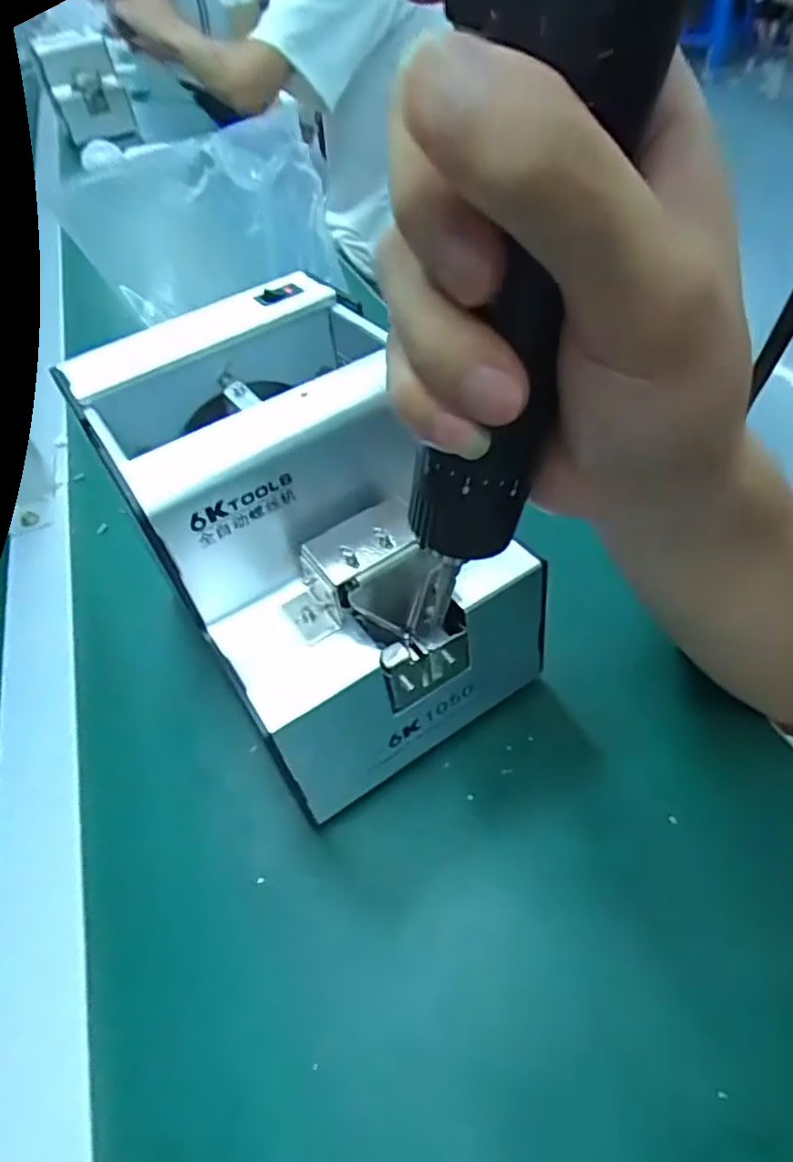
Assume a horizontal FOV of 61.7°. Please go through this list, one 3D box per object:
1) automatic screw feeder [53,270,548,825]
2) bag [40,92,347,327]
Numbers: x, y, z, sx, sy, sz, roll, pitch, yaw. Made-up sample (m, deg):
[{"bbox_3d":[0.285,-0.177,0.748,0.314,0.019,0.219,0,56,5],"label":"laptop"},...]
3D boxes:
[{"bbox_3d":[-0.035,-0.021,0.296,0.128,0.149,0.174,-27,51,-19],"label":"automatic screw feeder"},{"bbox_3d":[-0.119,-0.220,0.421,0.159,0.103,0.041,-20,49,-14],"label":"bag"}]

